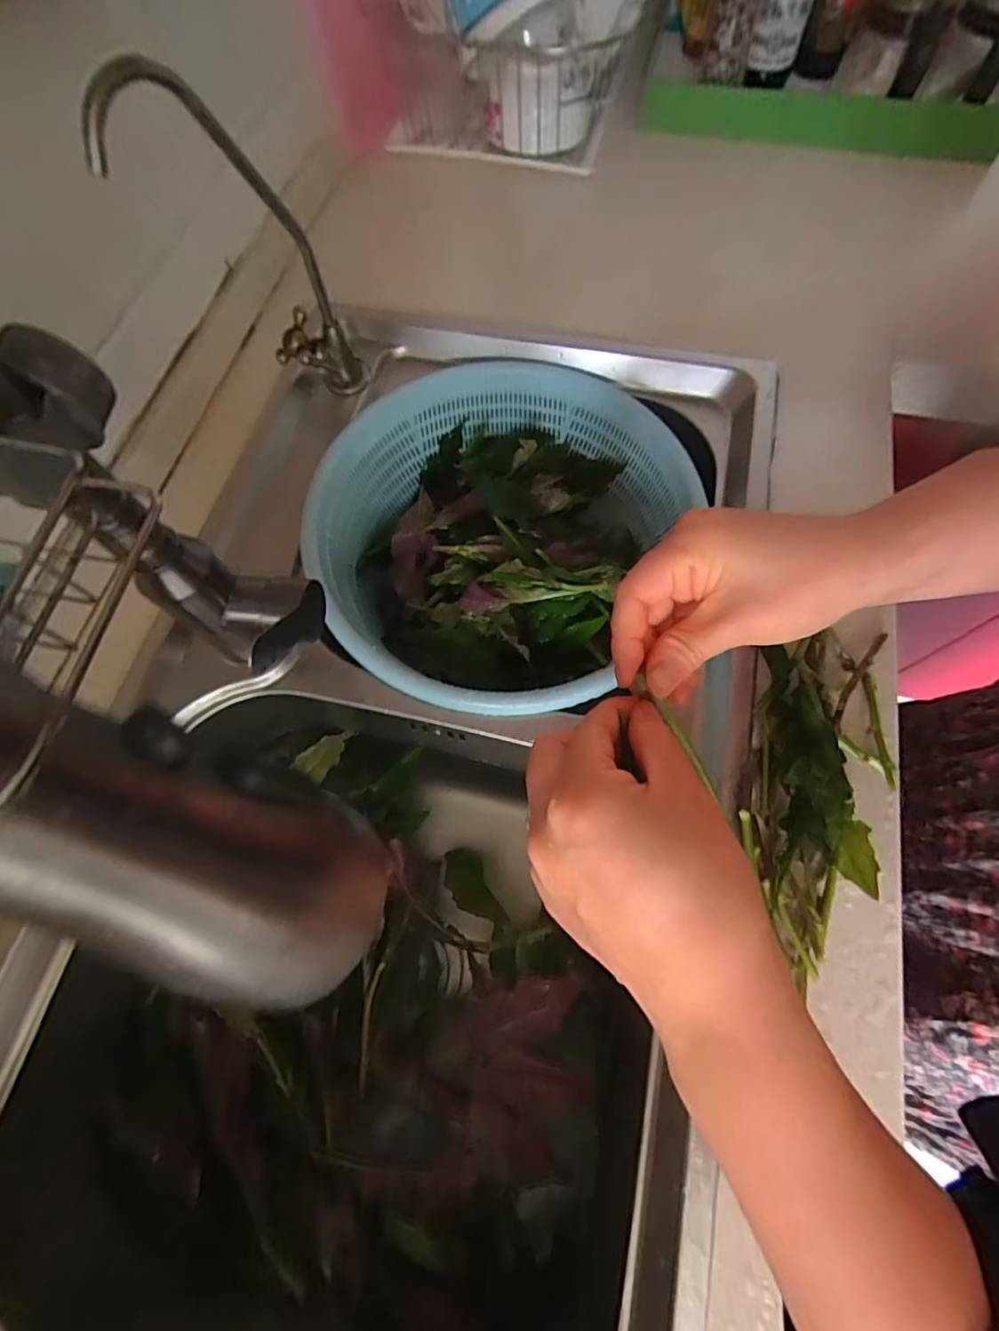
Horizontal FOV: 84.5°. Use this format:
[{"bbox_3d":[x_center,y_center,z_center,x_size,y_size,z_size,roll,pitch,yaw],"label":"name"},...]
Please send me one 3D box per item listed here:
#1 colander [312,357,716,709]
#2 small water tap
[{"bbox_3d":[-0.001,-0.117,0.483,0.280,0.096,0.333,33,72,12],"label":"colander"},{"bbox_3d":[-0.179,-0.281,0.392,0.122,0.225,0.039,-42,73,-14],"label":"small water tap"}]

